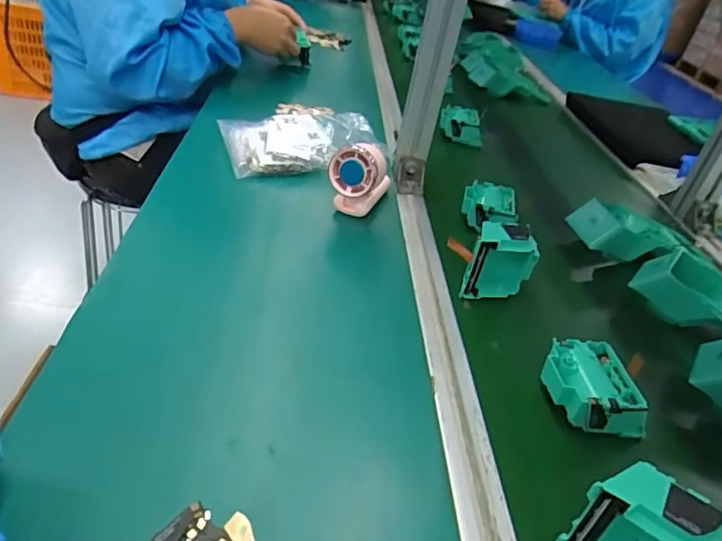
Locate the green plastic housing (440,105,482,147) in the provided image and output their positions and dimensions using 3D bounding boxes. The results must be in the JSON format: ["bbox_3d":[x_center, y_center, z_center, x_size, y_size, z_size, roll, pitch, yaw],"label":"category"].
[{"bbox_3d":[0.179,-0.257,0.970,0.078,0.056,0.062,9,34,7],"label":"green plastic housing"}]

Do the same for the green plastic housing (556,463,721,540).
[{"bbox_3d":[0.174,0.165,0.335,0.077,0.077,0.039,24,39,27],"label":"green plastic housing"}]

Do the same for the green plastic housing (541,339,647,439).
[{"bbox_3d":[0.194,0.101,0.463,0.069,0.045,0.074,-1,34,-7],"label":"green plastic housing"}]

